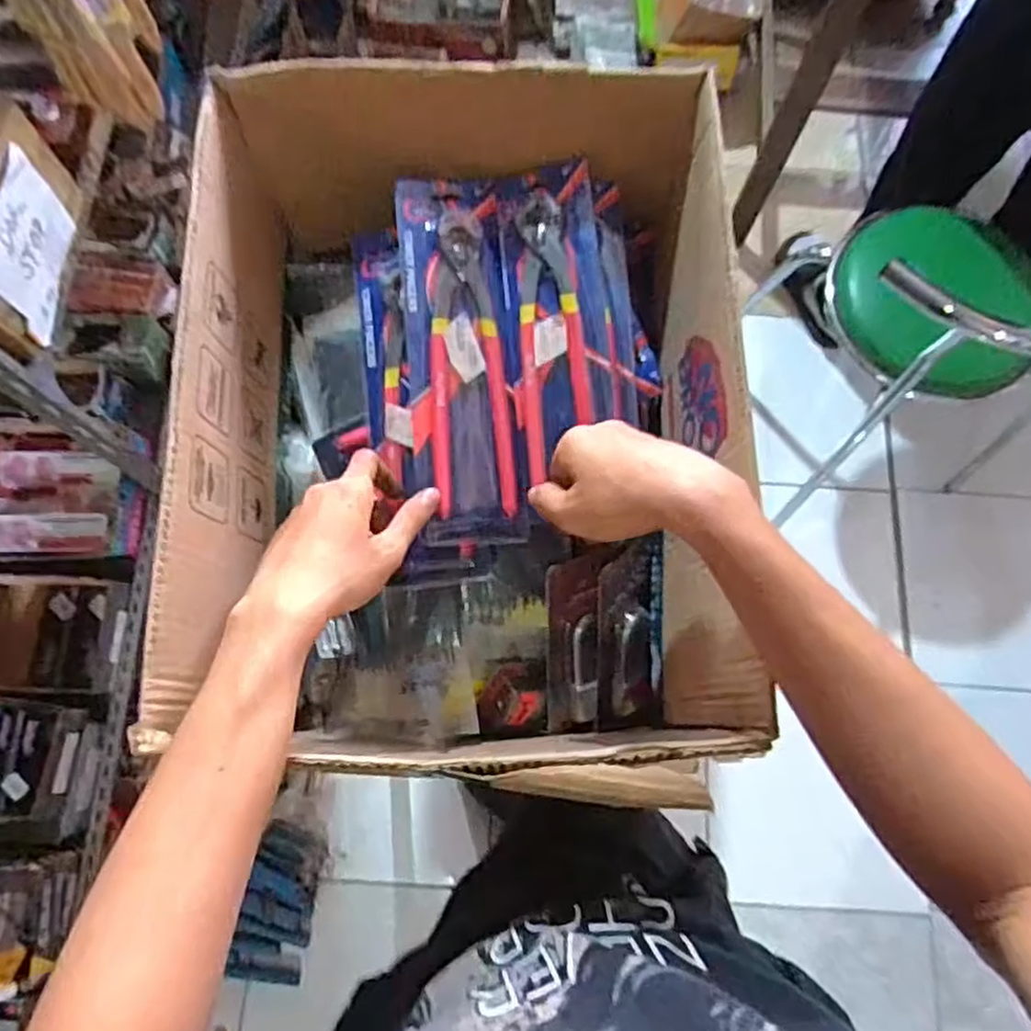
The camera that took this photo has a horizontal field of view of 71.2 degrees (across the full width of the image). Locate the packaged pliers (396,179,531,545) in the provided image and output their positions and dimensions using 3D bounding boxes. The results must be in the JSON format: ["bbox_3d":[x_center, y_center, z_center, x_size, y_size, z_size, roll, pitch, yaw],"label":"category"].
[{"bbox_3d":[-0.040,-0.117,0.526,0.076,0.036,0.273,-6,81,-3],"label":"packaged pliers"}]

